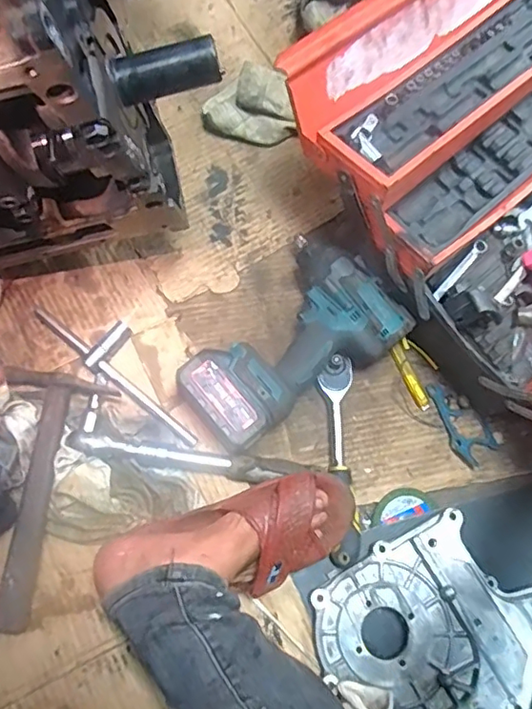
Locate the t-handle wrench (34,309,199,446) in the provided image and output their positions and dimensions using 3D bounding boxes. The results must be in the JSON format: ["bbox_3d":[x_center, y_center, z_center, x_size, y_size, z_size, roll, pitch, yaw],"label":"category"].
[{"bbox_3d":[-0.165,0.013,0.662,0.241,0.029,0.064,44,75,5],"label":"t-handle wrench"}]

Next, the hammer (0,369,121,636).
[{"bbox_3d":[-0.257,0.147,0.588,0.111,0.023,0.264,11,75,-4],"label":"hammer"}]

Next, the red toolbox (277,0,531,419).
[{"bbox_3d":[0.404,-0.164,0.660,0.485,0.211,0.685,-40,83,-14],"label":"red toolbox"}]

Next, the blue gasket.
[{"bbox_3d":[0.243,0.084,0.703,0.060,0.006,0.108,-33,77,-24],"label":"blue gasket"}]

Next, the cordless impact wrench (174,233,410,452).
[{"bbox_3d":[0.022,-0.010,0.658,0.272,0.083,0.167,-40,84,-14],"label":"cordless impact wrench"}]

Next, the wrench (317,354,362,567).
[{"bbox_3d":[0.092,0.120,0.657,0.051,0.039,0.242,1,76,-6],"label":"wrench"}]

